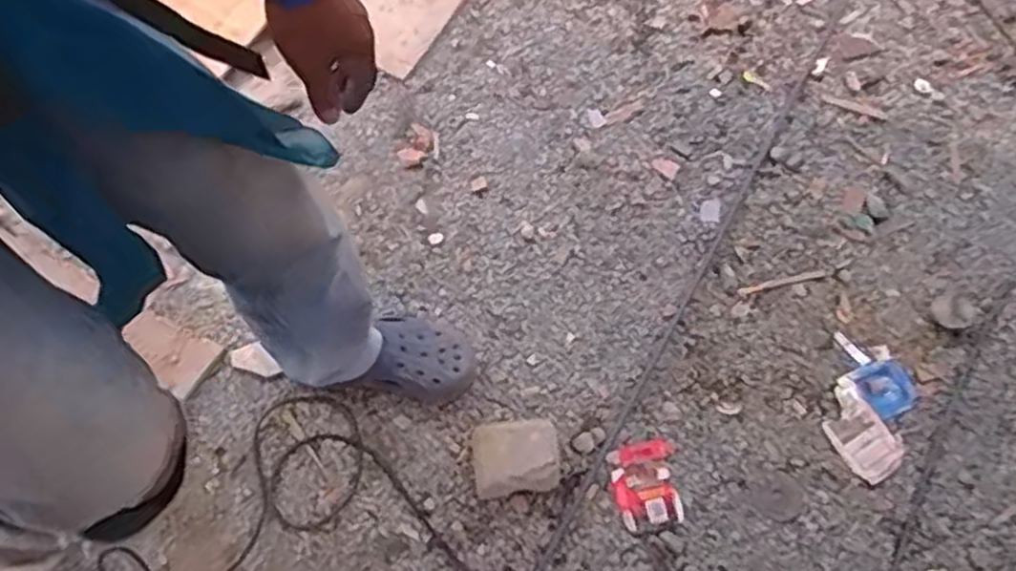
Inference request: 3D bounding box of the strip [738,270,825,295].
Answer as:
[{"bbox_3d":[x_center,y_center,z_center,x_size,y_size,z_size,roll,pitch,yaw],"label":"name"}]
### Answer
[{"bbox_3d":[0.414,-0.005,1.136,0.139,0.004,0.013,-13,68,-8],"label":"strip"}]

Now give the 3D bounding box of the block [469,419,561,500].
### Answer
[{"bbox_3d":[0.010,0.223,0.985,0.112,0.078,0.090,-11,68,-8],"label":"block"}]

